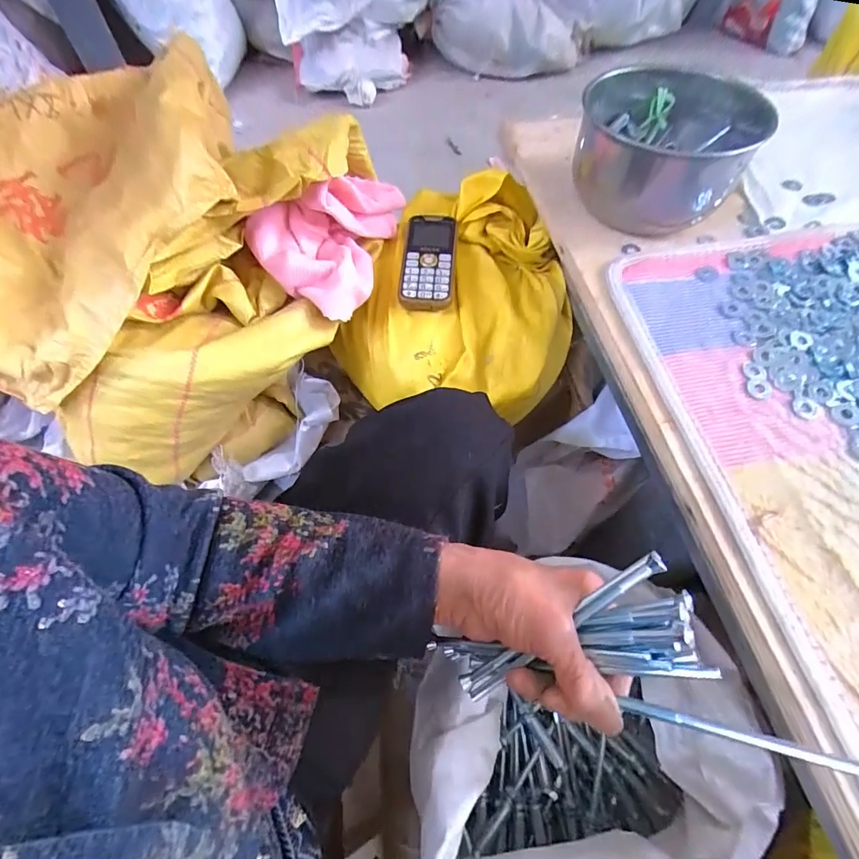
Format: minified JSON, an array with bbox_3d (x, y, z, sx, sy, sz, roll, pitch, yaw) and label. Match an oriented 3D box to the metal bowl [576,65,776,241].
[{"bbox_3d":[0.236,-0.289,0.465,0.157,0.082,0.172,0,61,1],"label":"metal bowl"}]

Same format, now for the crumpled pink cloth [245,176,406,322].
[{"bbox_3d":[-0.097,-0.218,0.476,0.126,0.071,0.185,24,64,14],"label":"crumpled pink cloth"}]

